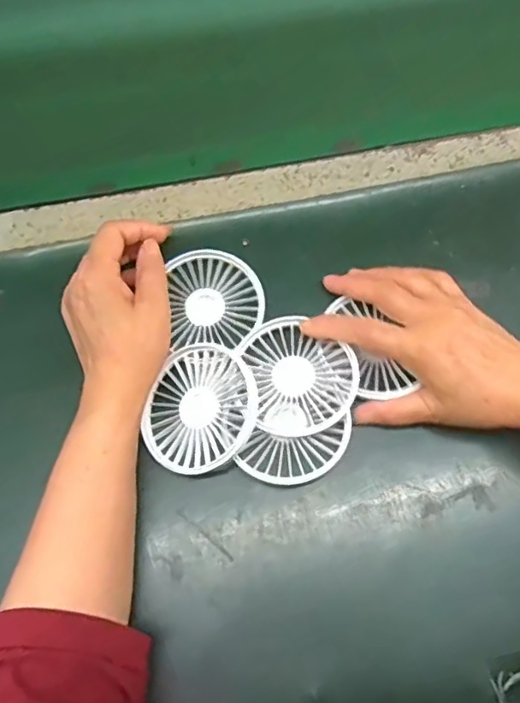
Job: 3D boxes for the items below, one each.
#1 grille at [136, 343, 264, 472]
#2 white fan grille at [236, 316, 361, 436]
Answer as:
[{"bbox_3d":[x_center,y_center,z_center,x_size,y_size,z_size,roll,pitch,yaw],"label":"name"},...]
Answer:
[{"bbox_3d":[-0.041,0.041,0.402,0.081,0.016,0.085,-8,68,20],"label":"grille"},{"bbox_3d":[0.029,0.015,0.408,0.073,0.014,0.084,-13,71,-3],"label":"white fan grille"}]

